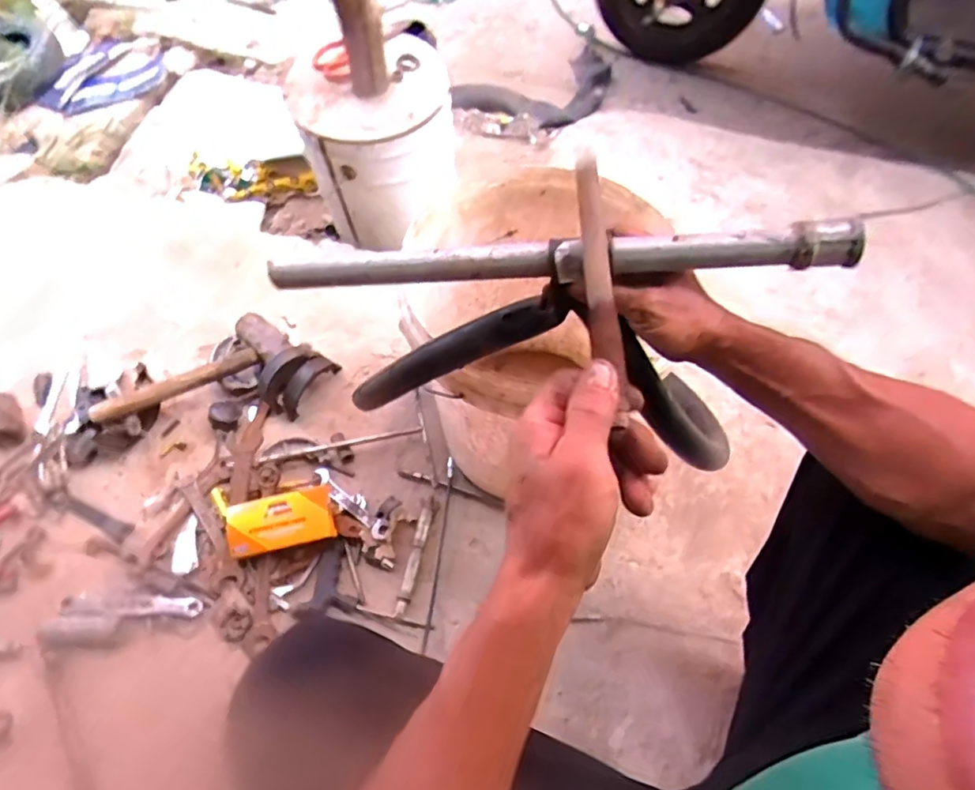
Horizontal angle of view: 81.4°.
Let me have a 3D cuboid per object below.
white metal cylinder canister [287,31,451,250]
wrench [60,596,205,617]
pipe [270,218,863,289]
[{"bbox_3d":[-0.211,-0.488,1.109,0.266,0.294,0.266,-5,63,0],"label":"white metal cylinder canister"},{"bbox_3d":[-0.478,0.285,0.764,0.181,0.019,0.025,-1,63,3],"label":"wrench"},{"bbox_3d":[0.041,-0.104,0.435,0.436,0.033,0.023,0,63,10],"label":"pipe"}]

